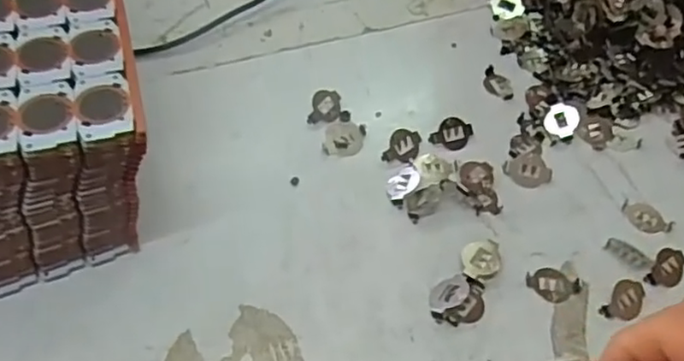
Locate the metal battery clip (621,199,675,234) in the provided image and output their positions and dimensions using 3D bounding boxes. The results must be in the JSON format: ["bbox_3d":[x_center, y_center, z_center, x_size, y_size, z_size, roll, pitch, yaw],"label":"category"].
[{"bbox_3d":[0.142,0.017,0.298,0.015,0.004,0.023,-35,63,-27],"label":"metal battery clip"}]

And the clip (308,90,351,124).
[{"bbox_3d":[-0.006,-0.038,0.320,0.021,0.007,0.017,-1,53,-7],"label":"clip"}]

